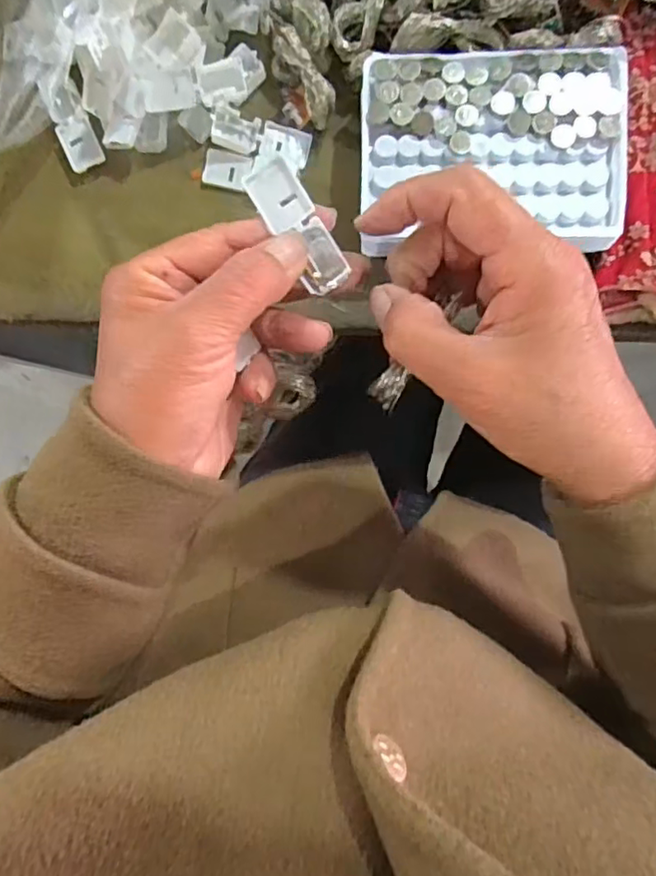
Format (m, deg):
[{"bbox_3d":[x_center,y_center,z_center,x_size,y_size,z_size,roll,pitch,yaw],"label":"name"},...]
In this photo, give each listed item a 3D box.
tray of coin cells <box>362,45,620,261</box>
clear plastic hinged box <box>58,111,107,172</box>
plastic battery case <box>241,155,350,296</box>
[{"bbox_3d":[0.082,-0.146,0.297,0.127,0.018,0.094,2,91,4],"label":"tray of coin cells"},{"bbox_3d":[-0.140,-0.168,0.333,0.019,0.009,0.027,-22,89,4],"label":"clear plastic hinged box"},{"bbox_3d":[-0.012,-0.084,0.234,0.019,0.012,0.055,-33,93,7],"label":"plastic battery case"}]

